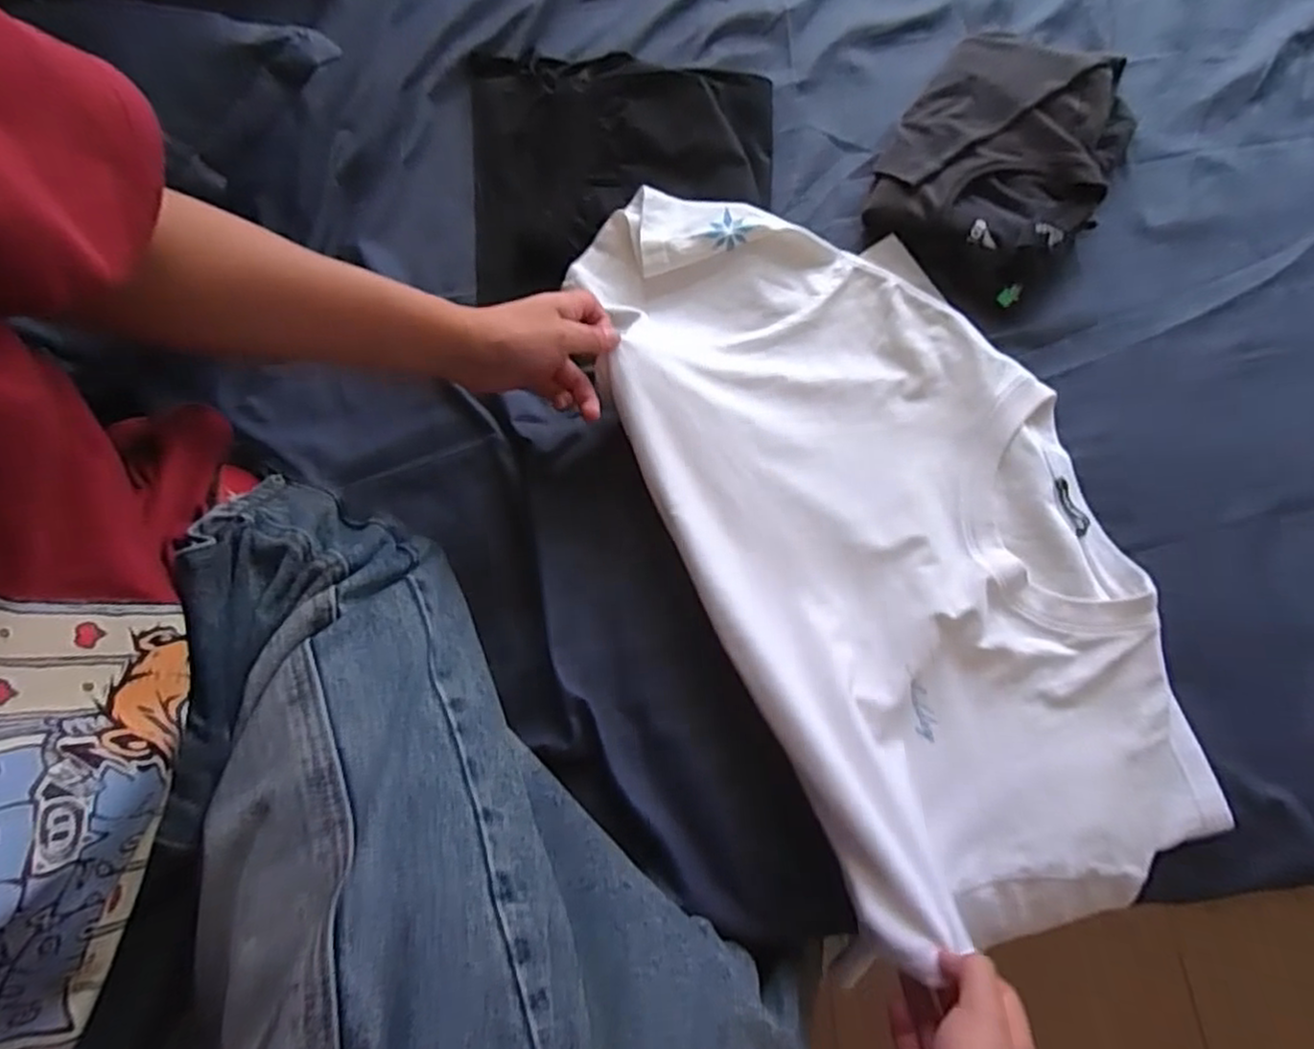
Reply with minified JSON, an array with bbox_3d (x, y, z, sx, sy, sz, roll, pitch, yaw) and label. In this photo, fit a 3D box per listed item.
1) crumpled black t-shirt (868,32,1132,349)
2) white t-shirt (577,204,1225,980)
[{"bbox_3d":[0.296,-0.311,0.603,0.185,0.045,0.246,28,79,7],"label":"crumpled black t-shirt"},{"bbox_3d":[0.169,-0.017,0.519,0.319,0.072,0.602,-22,77,-4],"label":"white t-shirt"}]

